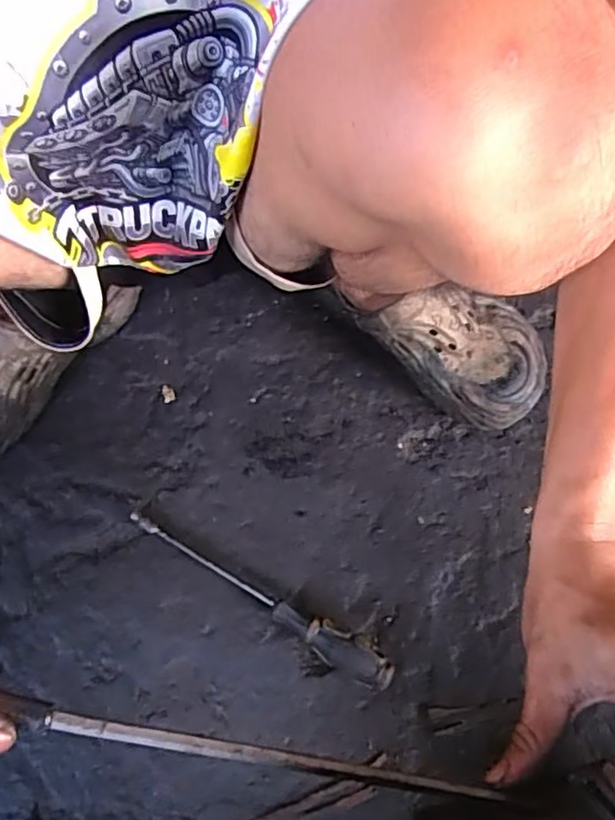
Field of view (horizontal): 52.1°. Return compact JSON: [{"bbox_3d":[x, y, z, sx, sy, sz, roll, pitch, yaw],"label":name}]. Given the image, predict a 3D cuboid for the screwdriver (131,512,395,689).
[{"bbox_3d":[-0.043,0.150,0.519,0.251,0.028,0.023,31,70,14],"label":"screwdriver"}]

